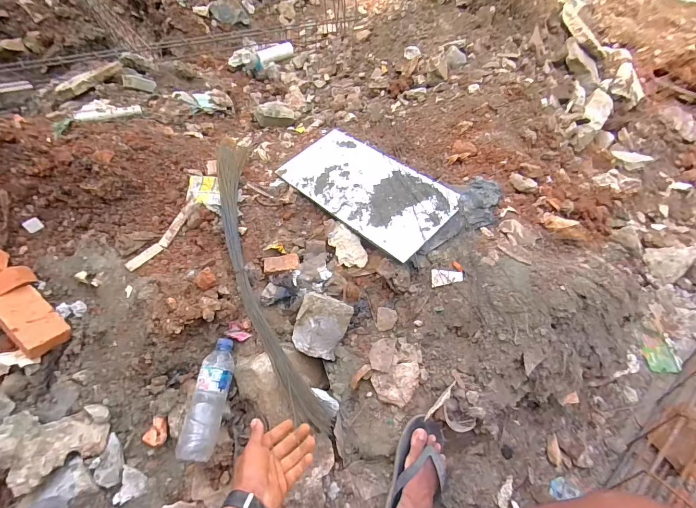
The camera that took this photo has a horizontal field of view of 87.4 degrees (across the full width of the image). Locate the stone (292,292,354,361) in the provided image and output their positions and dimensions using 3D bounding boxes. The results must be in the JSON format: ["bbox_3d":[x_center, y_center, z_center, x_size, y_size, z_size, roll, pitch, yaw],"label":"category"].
[{"bbox_3d":[-0.062,0.147,0.783,0.113,0.124,0.093,23,49,15],"label":"stone"}]

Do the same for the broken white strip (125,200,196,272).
[{"bbox_3d":[-0.441,-0.047,0.881,0.039,0.013,0.222,23,63,15],"label":"broken white strip"}]

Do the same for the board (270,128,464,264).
[{"bbox_3d":[0.041,-0.186,0.968,0.247,0.011,0.490,-38,55,-19],"label":"board"}]

